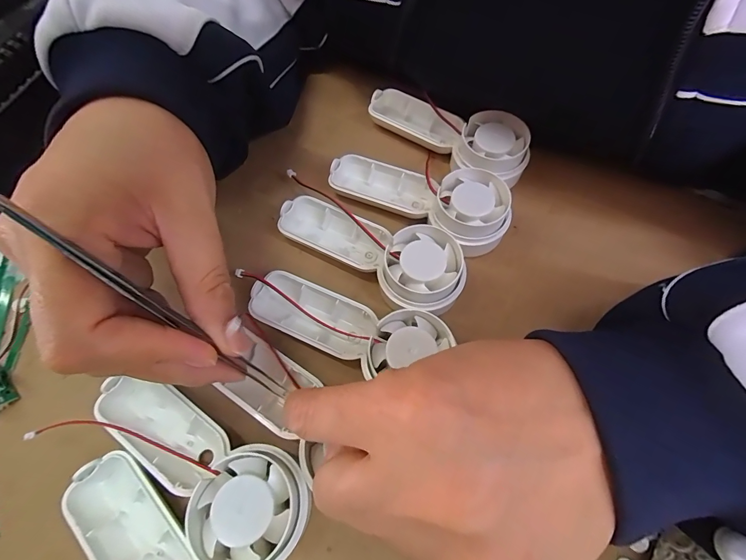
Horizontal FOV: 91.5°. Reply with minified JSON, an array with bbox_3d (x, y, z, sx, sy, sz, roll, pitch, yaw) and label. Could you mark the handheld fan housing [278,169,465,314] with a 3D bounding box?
[{"bbox_3d":[-0.002,-0.022,0.209,0.113,0.025,0.043,32,69,16],"label":"handheld fan housing"}]

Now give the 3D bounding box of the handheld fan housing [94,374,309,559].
[{"bbox_3d":[-0.081,0.083,0.159,0.111,0.028,0.046,24,67,13],"label":"handheld fan housing"}]

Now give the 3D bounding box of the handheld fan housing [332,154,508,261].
[{"bbox_3d":[0.027,-0.056,0.224,0.114,0.024,0.044,29,68,15],"label":"handheld fan housing"}]

